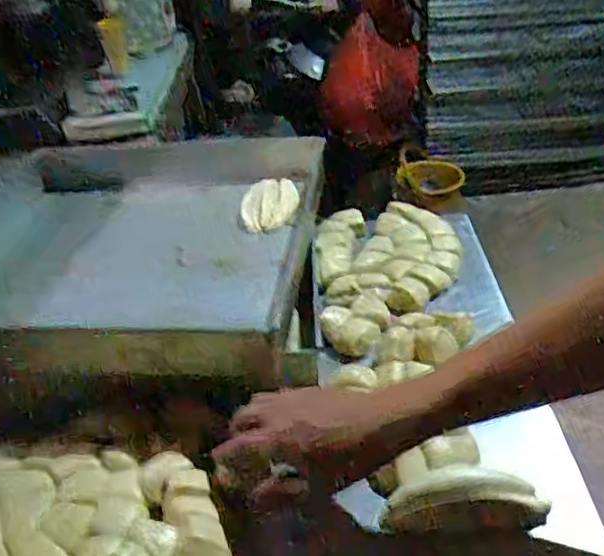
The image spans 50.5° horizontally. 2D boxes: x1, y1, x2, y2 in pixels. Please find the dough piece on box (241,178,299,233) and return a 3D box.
[{"bbox_3d":[-0.043,-0.103,0.872,0.074,0.041,0.080,-5,34,2],"label":"dough piece on box"}]

